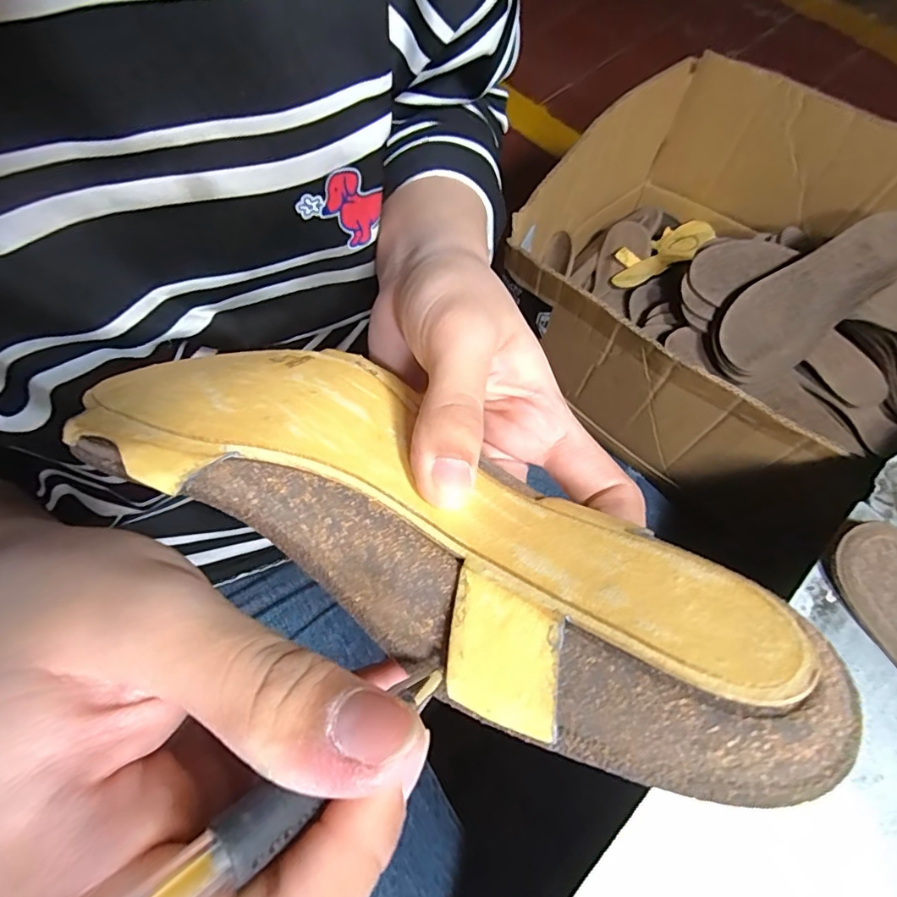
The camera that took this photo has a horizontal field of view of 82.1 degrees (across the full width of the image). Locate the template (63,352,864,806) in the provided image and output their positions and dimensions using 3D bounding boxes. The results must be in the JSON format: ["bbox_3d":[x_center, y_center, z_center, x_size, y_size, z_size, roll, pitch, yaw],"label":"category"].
[{"bbox_3d":[-0.009,0.014,0.137,0.195,0.032,0.068,26,68,21],"label":"template"}]

